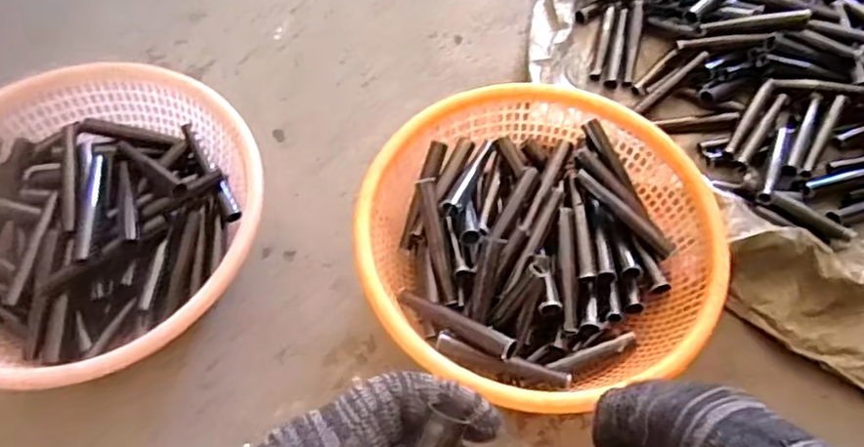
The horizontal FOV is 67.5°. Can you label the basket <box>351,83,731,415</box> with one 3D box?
[{"bbox_3d":[0.119,0.020,0.773,0.390,0.115,0.381,0,61,0],"label":"basket"}]

